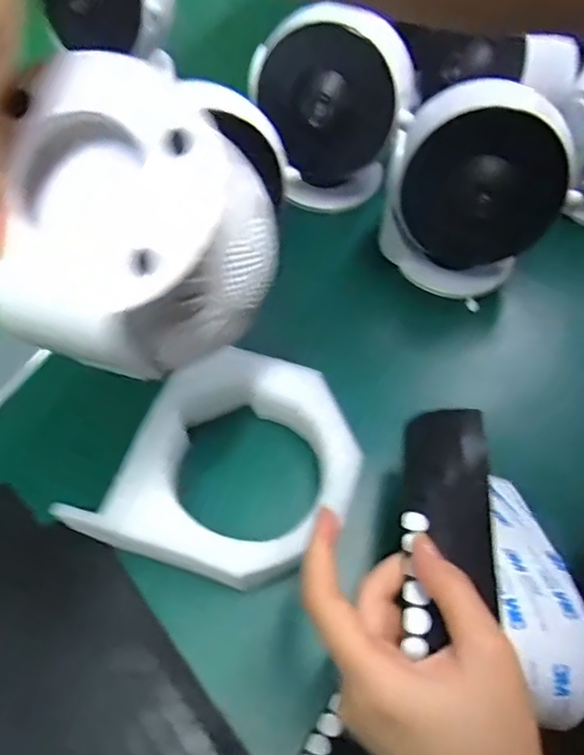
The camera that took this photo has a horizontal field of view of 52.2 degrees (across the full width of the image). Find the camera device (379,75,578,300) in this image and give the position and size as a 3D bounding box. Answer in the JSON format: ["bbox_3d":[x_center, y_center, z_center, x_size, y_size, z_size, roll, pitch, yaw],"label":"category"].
[{"bbox_3d":[0.116,-0.118,0.384,0.103,0.131,0.076,12,41,5],"label":"camera device"}]

